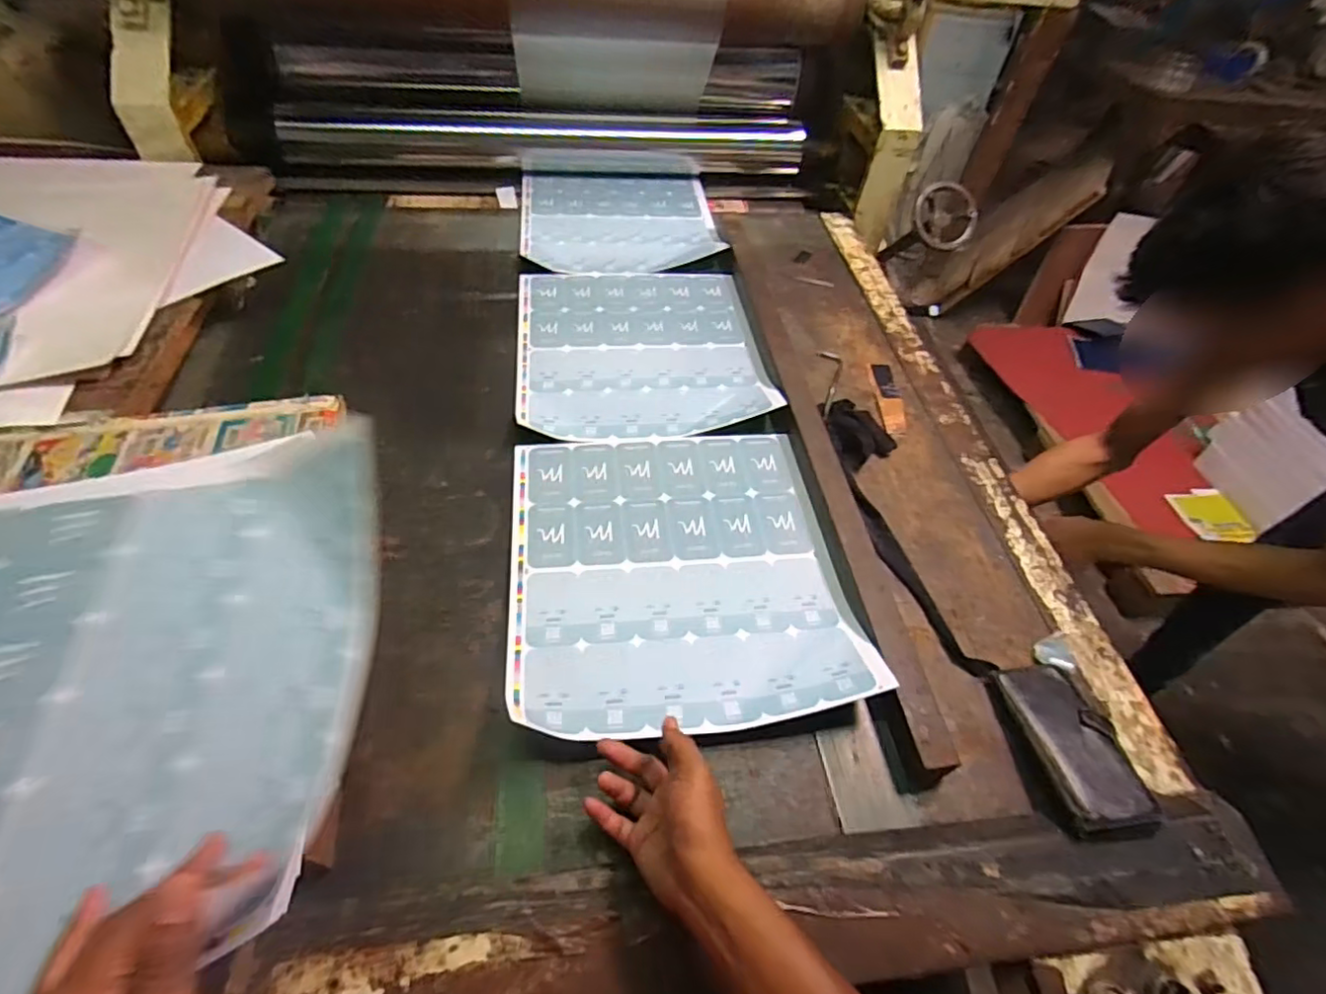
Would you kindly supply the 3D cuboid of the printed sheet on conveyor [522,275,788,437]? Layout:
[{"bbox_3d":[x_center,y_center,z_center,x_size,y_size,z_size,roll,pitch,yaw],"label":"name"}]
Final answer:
[{"bbox_3d":[-0.036,-0.234,0.935,0.352,0.032,0.379,-3,51,-8],"label":"printed sheet on conveyor"}]

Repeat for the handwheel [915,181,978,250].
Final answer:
[{"bbox_3d":[0.533,-0.529,1.177,0.112,0.116,0.039,9,23,18],"label":"handwheel"}]

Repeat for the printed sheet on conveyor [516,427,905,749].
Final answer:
[{"bbox_3d":[0.013,0.064,0.691,0.354,0.048,0.383,-3,51,-8],"label":"printed sheet on conveyor"}]

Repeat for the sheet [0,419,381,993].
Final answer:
[{"bbox_3d":[-0.399,0.115,0.396,0.405,0.091,0.379,-3,51,-8],"label":"sheet"}]

